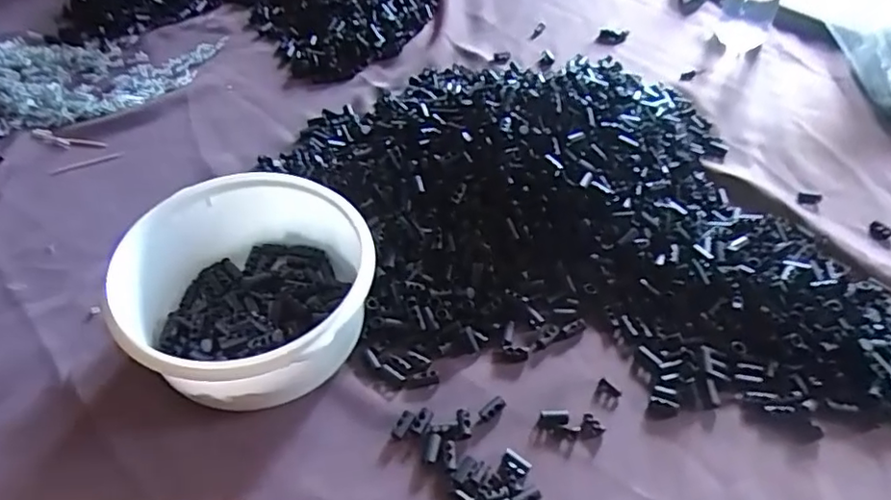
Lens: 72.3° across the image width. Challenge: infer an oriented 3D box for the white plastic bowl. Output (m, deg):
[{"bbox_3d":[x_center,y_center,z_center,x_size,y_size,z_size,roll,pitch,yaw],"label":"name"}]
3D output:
[{"bbox_3d":[-0.129,0.029,0.416,0.151,0.074,0.156,0,50,0],"label":"white plastic bowl"}]

